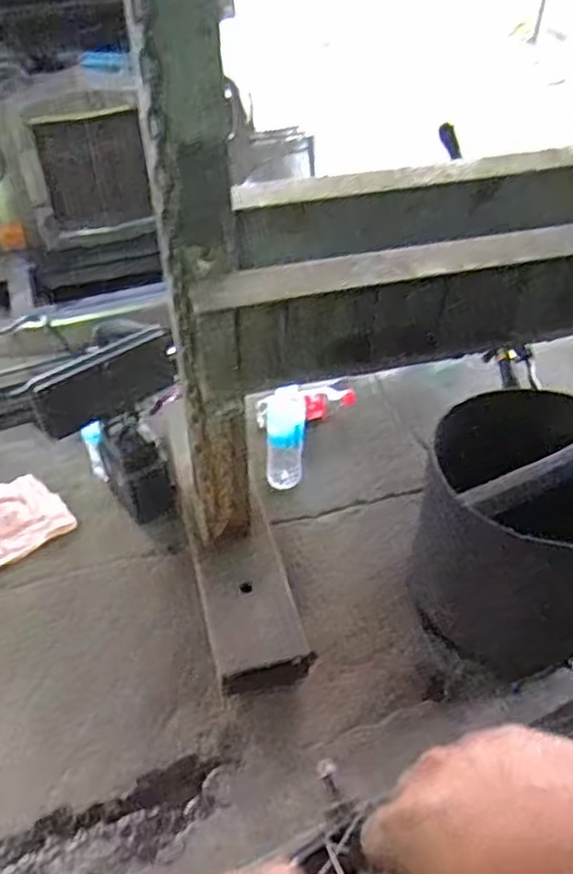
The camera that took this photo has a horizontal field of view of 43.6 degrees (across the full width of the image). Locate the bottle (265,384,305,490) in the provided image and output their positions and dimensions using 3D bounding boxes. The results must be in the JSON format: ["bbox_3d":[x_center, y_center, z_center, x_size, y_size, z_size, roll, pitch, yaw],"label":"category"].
[{"bbox_3d":[-0.001,-0.003,1.211,0.066,0.188,0.073,2,44,1],"label":"bottle"}]

